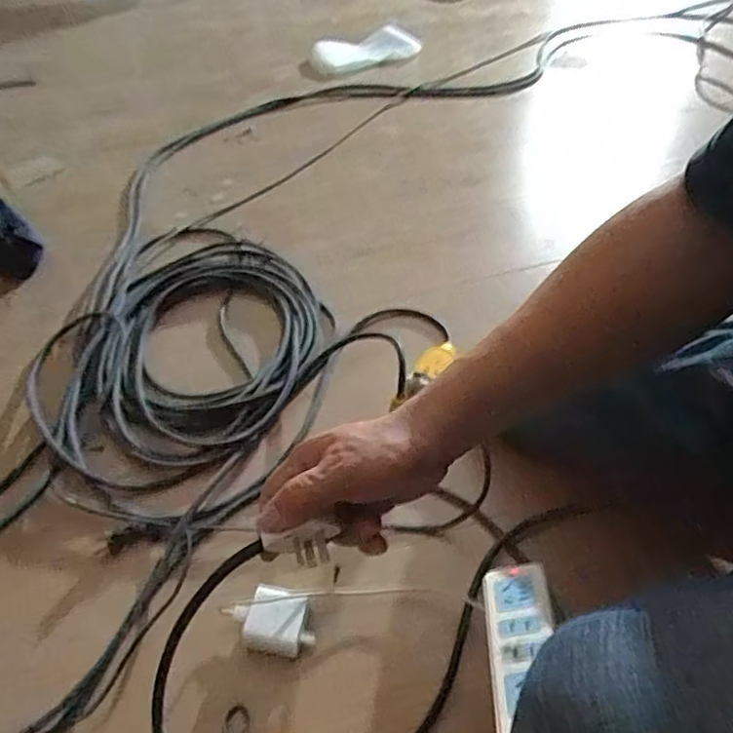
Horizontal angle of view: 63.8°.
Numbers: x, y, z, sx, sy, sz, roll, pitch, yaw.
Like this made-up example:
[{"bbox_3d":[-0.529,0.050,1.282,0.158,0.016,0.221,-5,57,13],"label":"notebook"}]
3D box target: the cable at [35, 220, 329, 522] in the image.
[{"bbox_3d":[-0.279,-0.042,0.896,0.448,0.032,0.508,-35,55,-28],"label":"cable"}]

